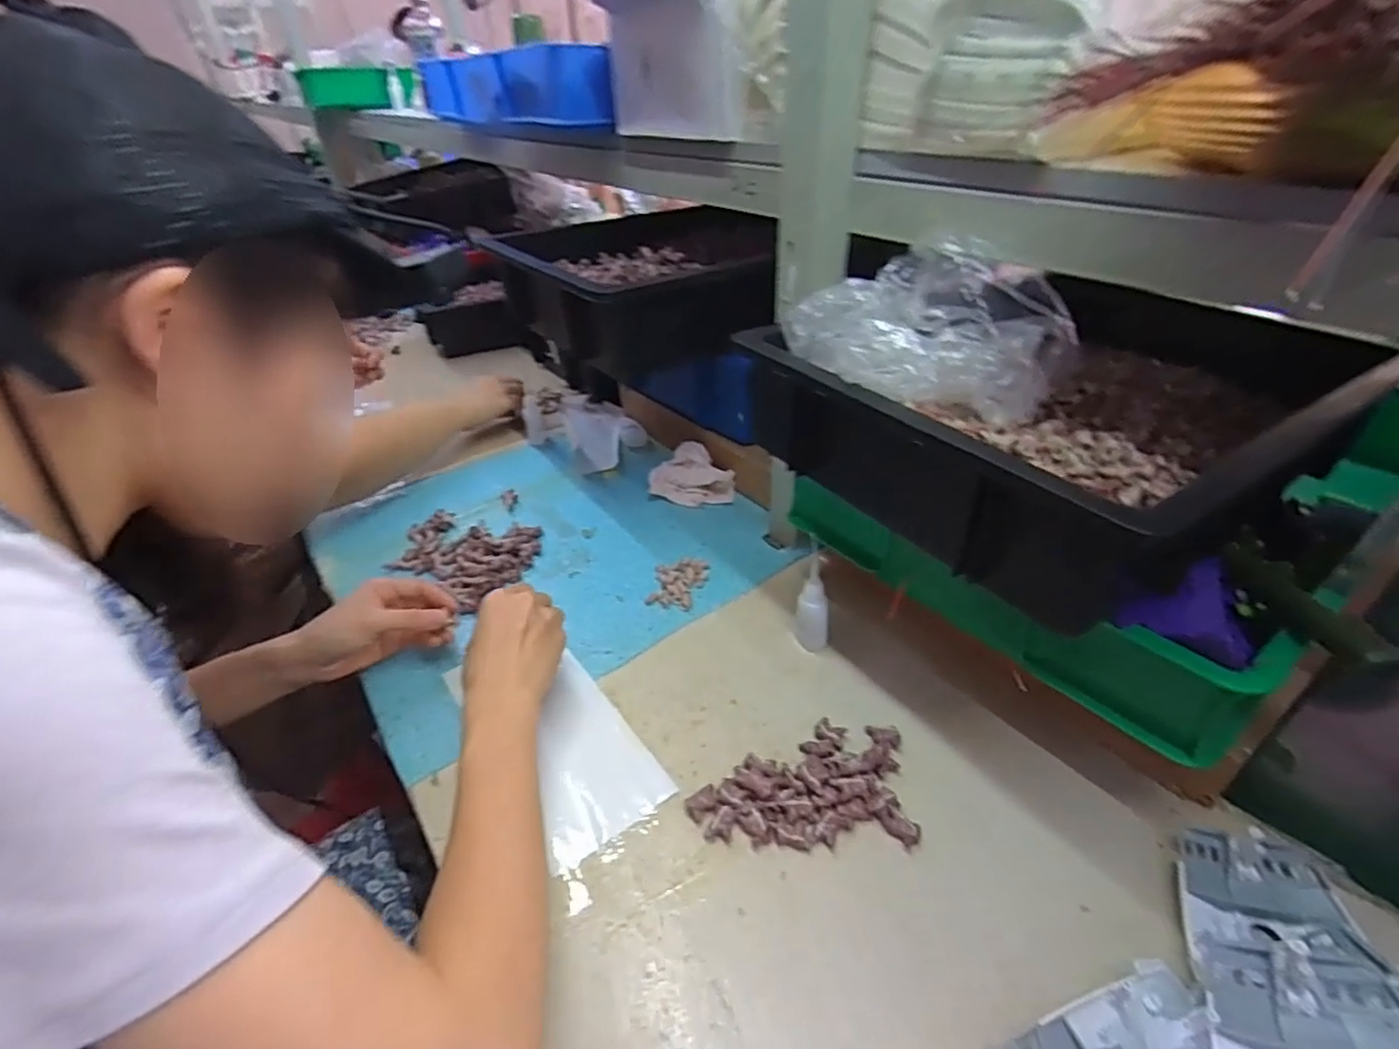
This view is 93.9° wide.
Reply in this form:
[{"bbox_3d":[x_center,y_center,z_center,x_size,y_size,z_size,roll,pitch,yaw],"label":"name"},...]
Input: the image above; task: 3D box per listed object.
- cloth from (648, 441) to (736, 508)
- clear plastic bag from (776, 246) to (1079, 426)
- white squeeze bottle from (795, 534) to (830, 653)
[{"bbox_3d":[-0.010,-0.061,0.777,0.098,0.047,0.070,-5,36,-3],"label":"cloth"},{"bbox_3d":[0.155,-0.126,0.447,0.143,0.087,0.144,-31,44,-32],"label":"clear plastic bag"},{"bbox_3d":[0.096,0.062,0.553,0.021,0.104,0.029,-11,36,-10],"label":"white squeeze bottle"}]

